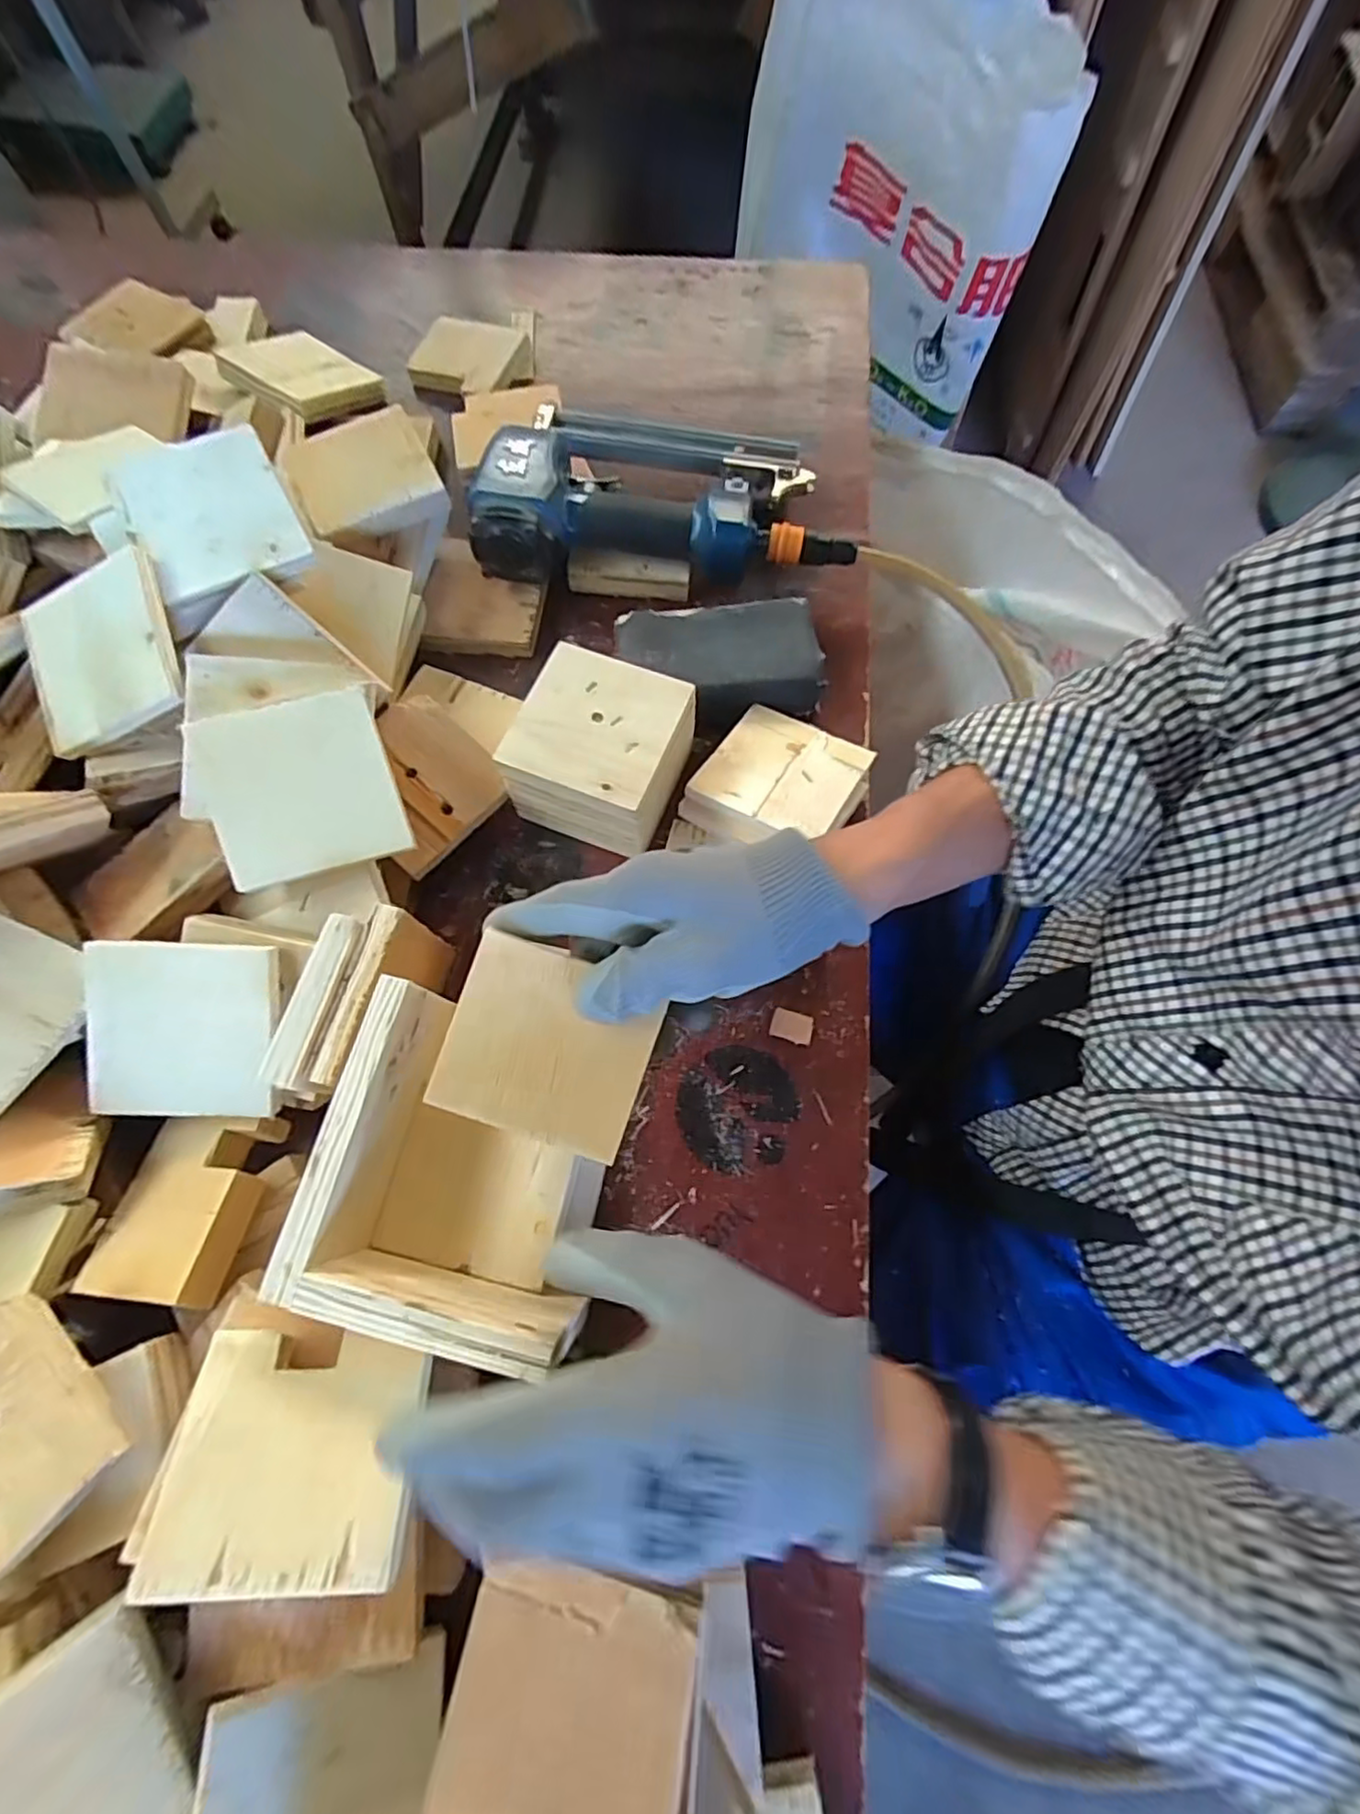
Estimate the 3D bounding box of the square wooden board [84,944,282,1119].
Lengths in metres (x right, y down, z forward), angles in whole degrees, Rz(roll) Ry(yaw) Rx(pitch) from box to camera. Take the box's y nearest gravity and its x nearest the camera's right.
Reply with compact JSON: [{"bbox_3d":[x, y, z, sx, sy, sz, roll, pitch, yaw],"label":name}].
[{"bbox_3d":[-0.261,0.064,0.347,0.093,0.004,0.090,4,94,-6],"label":"square wooden board"}]

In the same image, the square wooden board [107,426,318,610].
[{"bbox_3d":[-0.273,-0.231,0.385,0.084,0.005,0.093,-26,90,-6],"label":"square wooden board"}]

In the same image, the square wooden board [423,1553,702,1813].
[{"bbox_3d":[-0.043,0.307,0.252,0.091,0.008,0.086,6,64,12],"label":"square wooden board"}]

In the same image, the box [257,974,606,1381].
[{"bbox_3d":[-0.099,0.123,0.322,0.127,0.066,0.140,11,71,5],"label":"box"}]

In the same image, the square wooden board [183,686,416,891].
[{"bbox_3d":[-0.201,-0.064,0.353,0.089,0.005,0.089,-17,95,-14],"label":"square wooden board"}]

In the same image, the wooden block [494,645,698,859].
[{"bbox_3d":[-0.046,-0.093,0.420,0.099,0.076,0.093,19,72,8],"label":"wooden block"}]

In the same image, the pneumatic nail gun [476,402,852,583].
[{"bbox_3d":[-0.005,-0.306,0.493,0.263,0.079,0.152,3,70,3],"label":"pneumatic nail gun"}]

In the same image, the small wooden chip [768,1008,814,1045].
[{"bbox_3d":[0.067,0.072,0.399,0.024,0.004,0.018,16,70,7],"label":"small wooden chip"}]

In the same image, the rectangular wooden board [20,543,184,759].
[{"bbox_3d":[-0.329,-0.142,0.375,0.089,0.008,0.091,-19,88,11],"label":"rectangular wooden board"}]

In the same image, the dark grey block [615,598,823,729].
[{"bbox_3d":[0.027,-0.168,0.464,0.135,0.039,0.081,-5,70,0],"label":"dark grey block"}]

